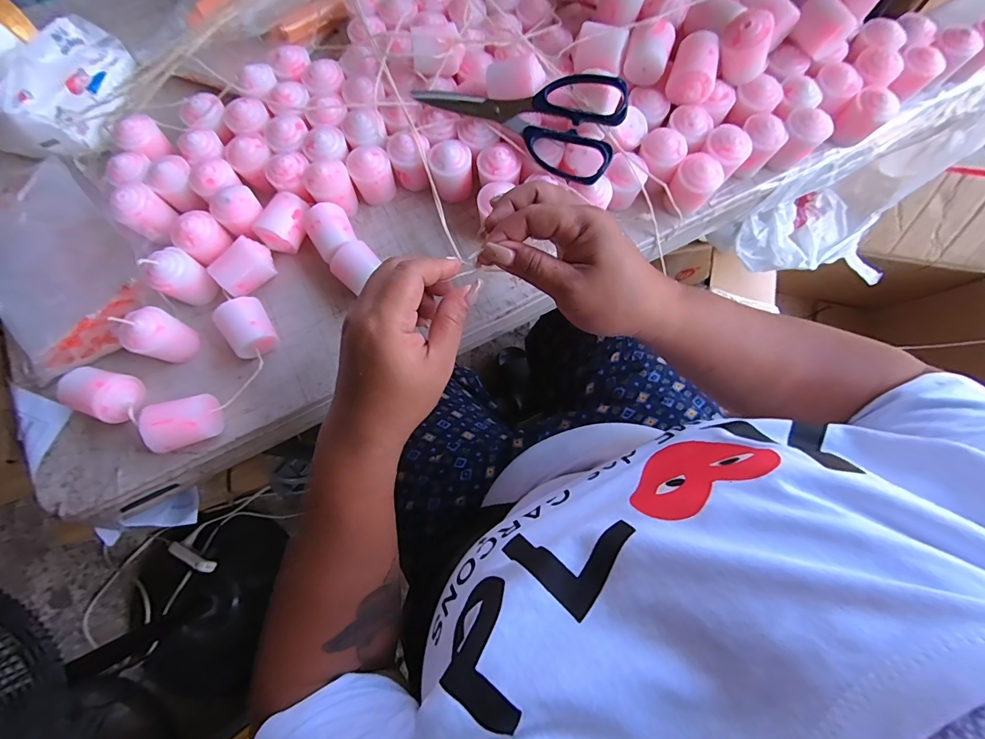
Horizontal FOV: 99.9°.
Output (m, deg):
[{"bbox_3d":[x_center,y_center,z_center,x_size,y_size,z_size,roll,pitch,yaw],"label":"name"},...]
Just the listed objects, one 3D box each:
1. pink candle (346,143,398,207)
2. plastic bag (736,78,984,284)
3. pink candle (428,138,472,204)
[{"bbox_3d":[-0.110,-0.179,0.382,0.036,0.038,0.037,0,75,1],"label":"pink candle"},{"bbox_3d":[0.438,-0.184,0.492,0.336,0.170,0.131,-27,77,-6],"label":"plastic bag"},{"bbox_3d":[-0.037,-0.183,0.383,0.038,0.047,0.038,-13,76,-3],"label":"pink candle"}]

